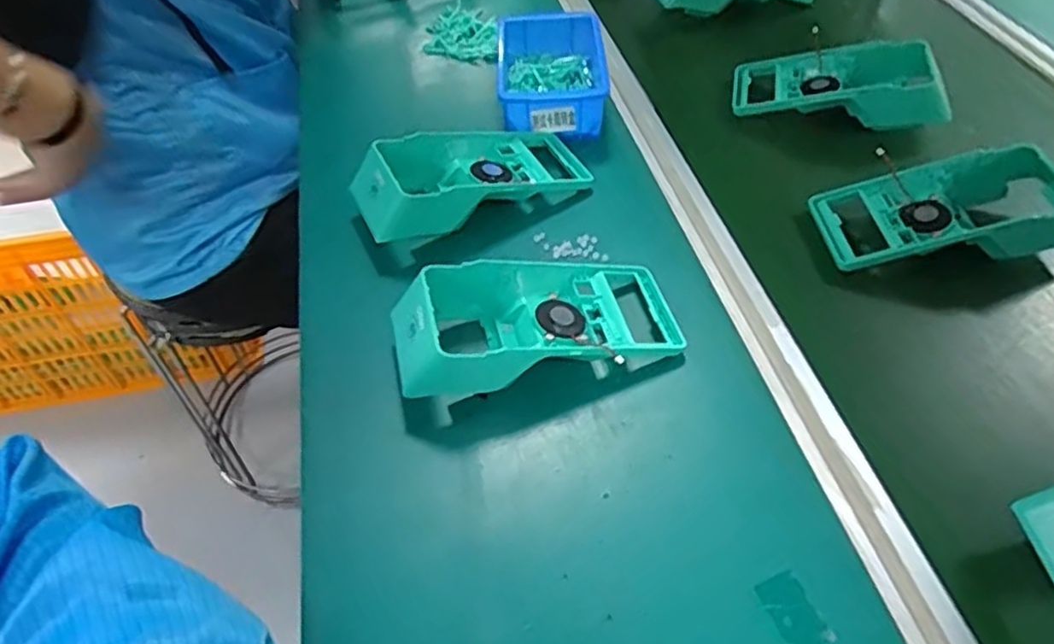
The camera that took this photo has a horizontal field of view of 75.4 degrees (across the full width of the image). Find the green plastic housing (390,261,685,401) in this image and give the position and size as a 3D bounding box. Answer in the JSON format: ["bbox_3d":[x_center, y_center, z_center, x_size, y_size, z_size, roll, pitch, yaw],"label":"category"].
[{"bbox_3d":[0.007,-0.004,0.455,0.189,0.054,0.083,-12,50,-10],"label":"green plastic housing"}]

